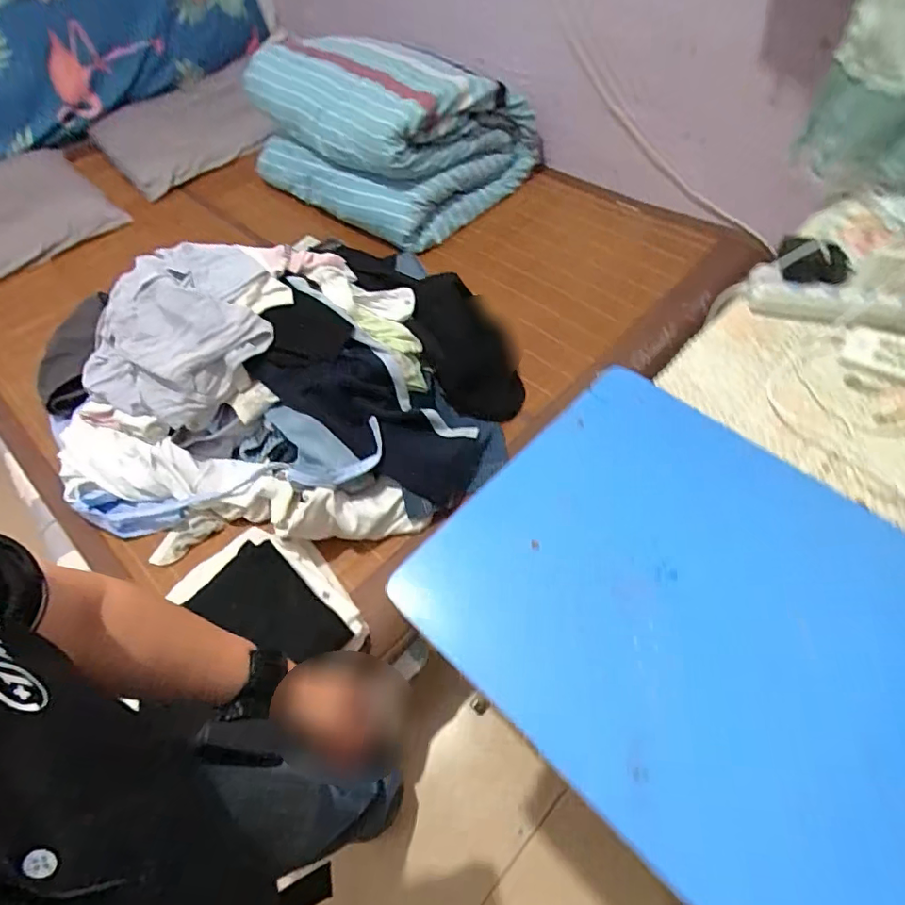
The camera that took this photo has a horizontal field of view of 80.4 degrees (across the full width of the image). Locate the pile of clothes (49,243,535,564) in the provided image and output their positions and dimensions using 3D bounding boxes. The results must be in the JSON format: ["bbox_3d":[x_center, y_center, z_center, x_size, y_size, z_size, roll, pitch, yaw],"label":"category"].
[{"bbox_3d":[-0.367,-0.161,0.978,0.832,0.291,0.648,-13,56,-5],"label":"pile of clothes"}]

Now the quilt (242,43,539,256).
[{"bbox_3d":[-0.183,-0.902,1.476,0.655,0.306,0.505,35,65,24],"label":"quilt"}]

